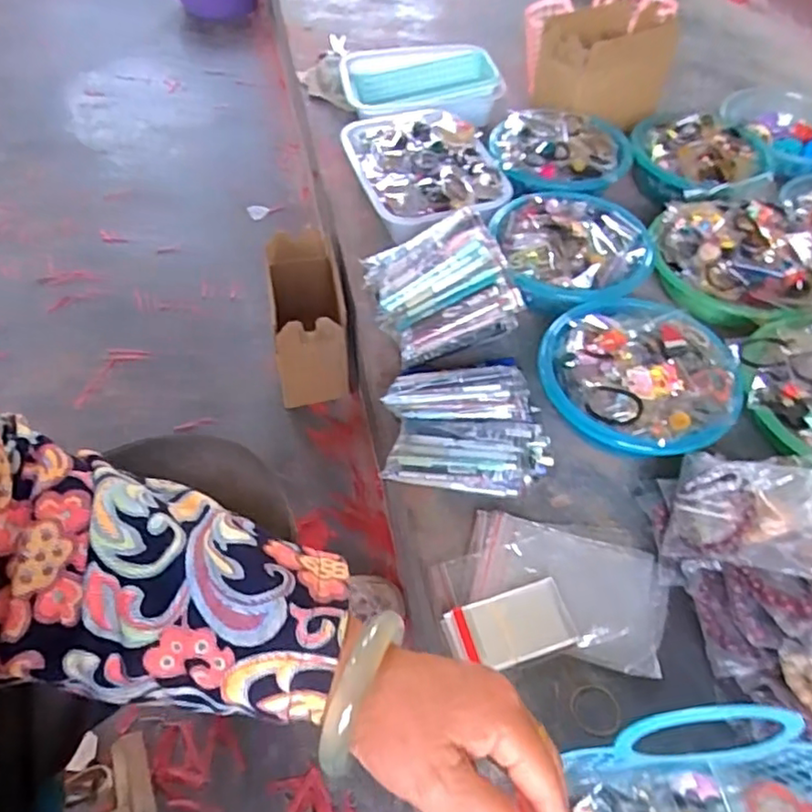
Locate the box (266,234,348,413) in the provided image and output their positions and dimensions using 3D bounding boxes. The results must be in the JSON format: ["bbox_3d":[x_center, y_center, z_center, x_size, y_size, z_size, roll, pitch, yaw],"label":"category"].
[{"bbox_3d":[-0.160,-0.143,1.007,0.109,0.175,0.226,-9,55,-9],"label":"box"}]

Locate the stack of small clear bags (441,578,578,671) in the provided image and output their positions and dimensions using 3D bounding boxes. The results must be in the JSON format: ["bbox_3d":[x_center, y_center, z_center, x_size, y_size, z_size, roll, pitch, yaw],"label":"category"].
[{"bbox_3d":[0.104,0.215,0.608,0.113,0.006,0.065,-13,55,-12],"label":"stack of small clear bags"}]

